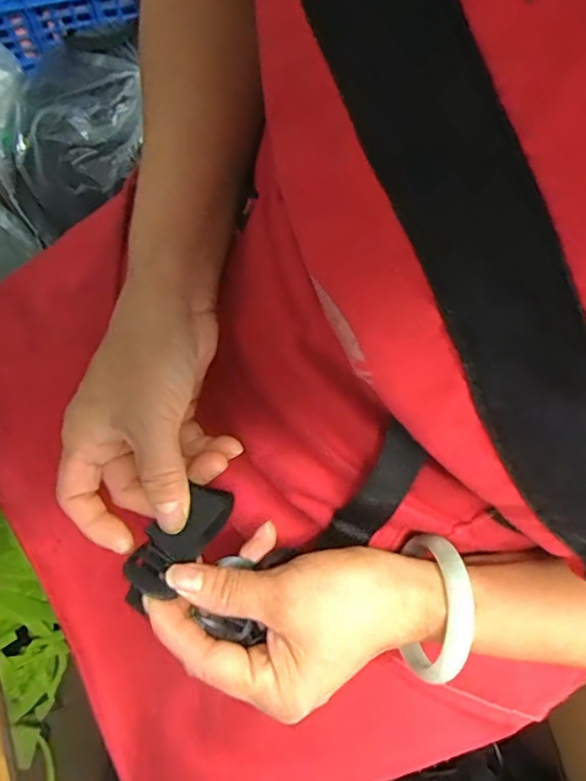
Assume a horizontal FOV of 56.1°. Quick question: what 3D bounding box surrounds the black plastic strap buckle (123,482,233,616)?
[{"bbox_3d":[-0.061,0.077,0.283,0.029,0.015,0.071,40,60,11],"label":"black plastic strap buckle"}]

